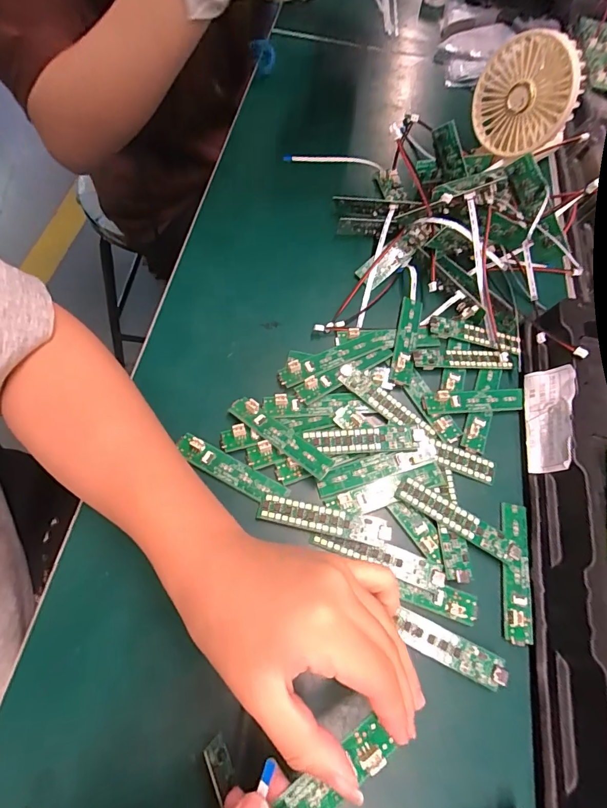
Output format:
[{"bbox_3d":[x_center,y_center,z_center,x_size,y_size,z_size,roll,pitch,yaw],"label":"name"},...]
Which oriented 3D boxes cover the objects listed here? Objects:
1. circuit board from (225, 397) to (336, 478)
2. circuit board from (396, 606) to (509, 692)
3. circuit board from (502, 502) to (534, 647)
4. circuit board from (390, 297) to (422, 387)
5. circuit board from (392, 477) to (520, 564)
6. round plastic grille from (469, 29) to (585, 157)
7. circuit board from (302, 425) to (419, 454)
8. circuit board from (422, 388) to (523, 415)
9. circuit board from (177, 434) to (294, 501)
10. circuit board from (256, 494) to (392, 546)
[{"bbox_3d":[-0.016,0.022,0.283,0.082,0.009,0.016,37,67,11],"label":"circuit board"},{"bbox_3d":[0.084,0.143,0.237,0.064,0.006,0.018,26,65,6],"label":"circuit board"},{"bbox_3d":[0.136,0.105,0.259,0.017,0.008,0.083,11,65,-1],"label":"circuit board"},{"bbox_3d":[0.082,-0.052,0.323,0.017,0.007,0.081,16,66,-1],"label":"circuit board"},{"bbox_3d":[0.102,0.075,0.267,0.084,0.004,0.018,30,66,8],"label":"circuit board"},{"bbox_3d":[0.191,-0.265,0.357,0.082,0.090,0.029,42,68,13],"label":"round plastic grille"},{"bbox_3d":[0.040,0.025,0.282,0.075,0.004,0.017,-4,73,2],"label":"circuit board"},{"bbox_3d":[0.127,-0.004,0.302,0.077,0.010,0.018,-3,66,-7],"label":"circuit board"},{"bbox_3d":[-0.049,0.045,0.276,0.080,0.005,0.016,29,71,5],"label":"circuit board"},{"bbox_3d":[0.014,0.075,0.264,0.085,0.004,0.017,12,65,0],"label":"circuit board"}]

